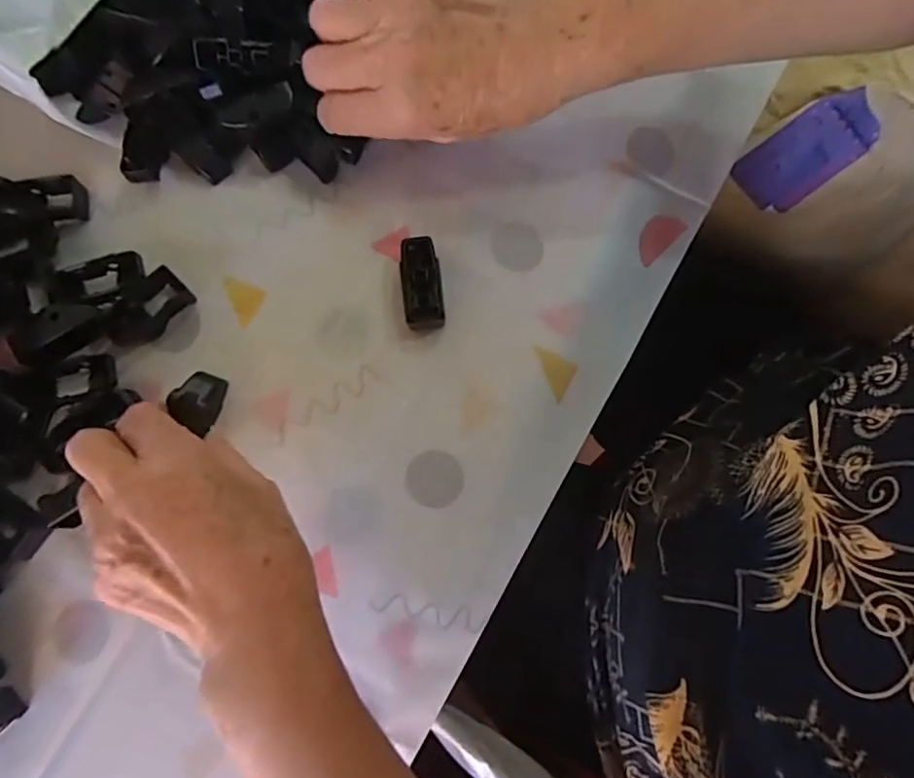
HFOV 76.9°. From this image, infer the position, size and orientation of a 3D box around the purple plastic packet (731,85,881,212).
[{"bbox_3d":[0.235,-0.159,0.390,0.009,0.086,0.052,-16,76,-30],"label":"purple plastic packet"}]

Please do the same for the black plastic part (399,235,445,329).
[{"bbox_3d":[-0.020,-0.060,0.331,0.022,0.019,0.053,-6,80,-2],"label":"black plastic part"}]

